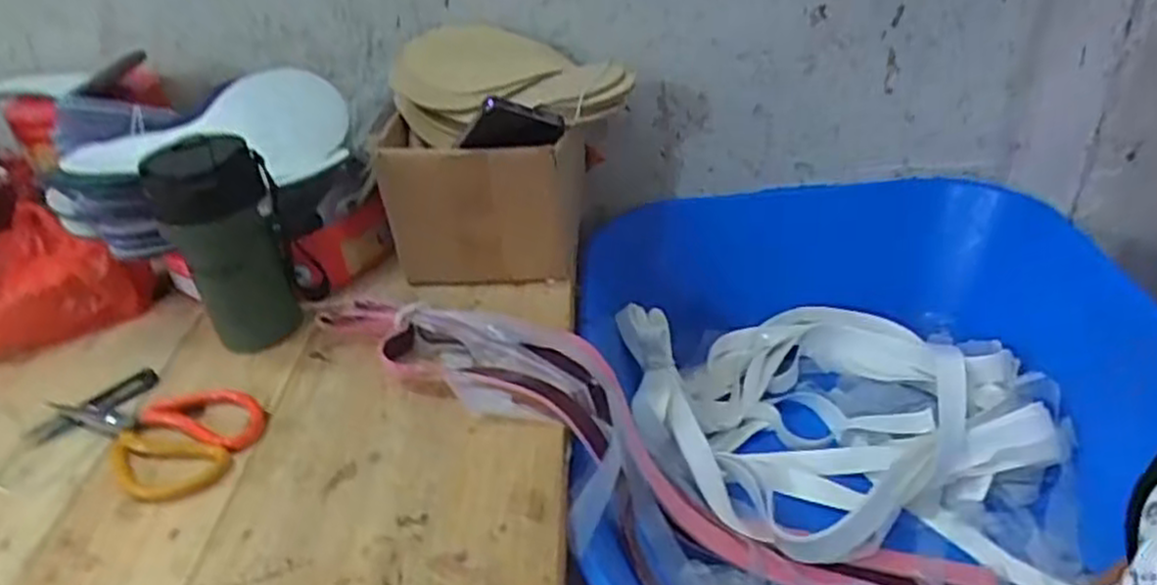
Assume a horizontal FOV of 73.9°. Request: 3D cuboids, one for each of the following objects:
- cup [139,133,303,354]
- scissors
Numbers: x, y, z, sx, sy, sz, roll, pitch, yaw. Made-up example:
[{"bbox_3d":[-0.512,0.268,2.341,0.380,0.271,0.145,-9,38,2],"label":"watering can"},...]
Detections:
[{"bbox_3d":[-0.300,-0.038,0.669,0.086,0.184,0.079,-3,35,2],"label":"cup"},{"bbox_3d":[-0.344,0.104,0.614,0.186,0.017,0.106,12,38,23],"label":"scissors"}]

